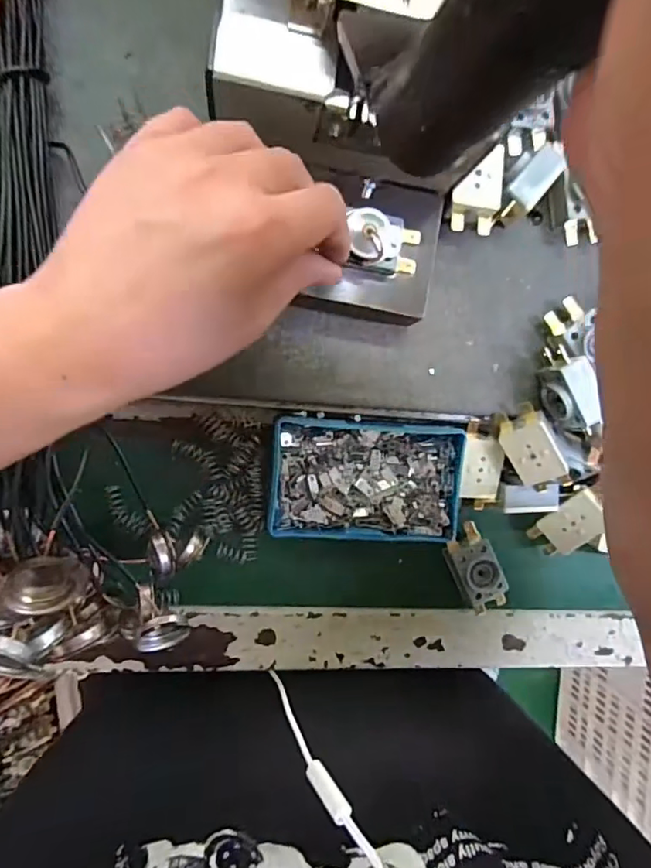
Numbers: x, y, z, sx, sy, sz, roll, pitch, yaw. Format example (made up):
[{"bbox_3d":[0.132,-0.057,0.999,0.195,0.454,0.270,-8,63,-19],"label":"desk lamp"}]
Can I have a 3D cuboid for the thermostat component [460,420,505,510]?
[{"bbox_3d":[0.096,0.021,0.341,0.026,0.011,0.057,-8,106,-7],"label":"thermostat component"}]

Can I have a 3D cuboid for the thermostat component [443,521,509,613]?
[{"bbox_3d":[0.096,0.088,0.353,0.030,0.018,0.059,-22,94,-7],"label":"thermostat component"}]

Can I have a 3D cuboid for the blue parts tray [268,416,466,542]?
[{"bbox_3d":[0.025,0.028,0.332,0.113,0.022,0.070,4,91,-8],"label":"blue parts tray"}]

